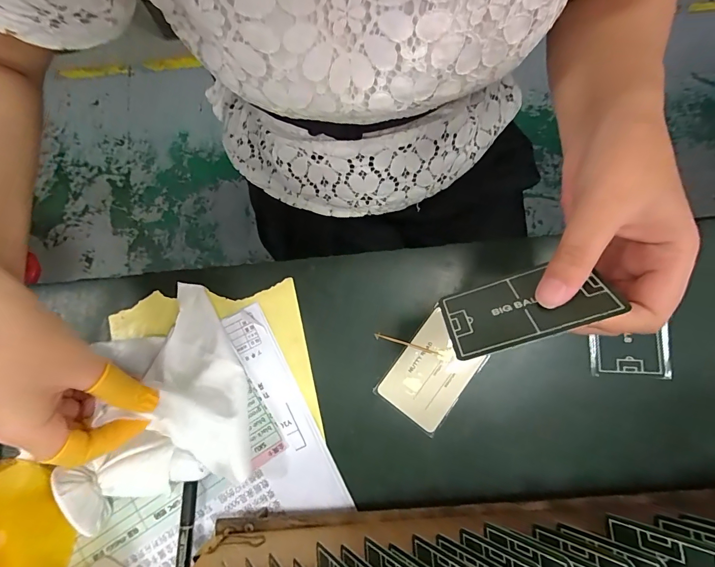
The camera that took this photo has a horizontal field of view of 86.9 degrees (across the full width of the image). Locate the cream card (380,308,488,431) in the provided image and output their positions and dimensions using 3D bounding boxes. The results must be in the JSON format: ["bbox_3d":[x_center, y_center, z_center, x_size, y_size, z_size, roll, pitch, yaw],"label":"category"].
[{"bbox_3d":[0.059,0.069,0.298,0.053,0.004,0.078,37,84,8],"label":"cream card"}]

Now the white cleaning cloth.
[{"bbox_3d":[-0.149,0.080,0.278,0.122,0.042,0.149,-14,79,-3],"label":"white cleaning cloth"}]

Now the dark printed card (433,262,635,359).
[{"bbox_3d":[0.089,0.013,0.207,0.081,0.053,0.008,-20,123,10],"label":"dark printed card"}]

